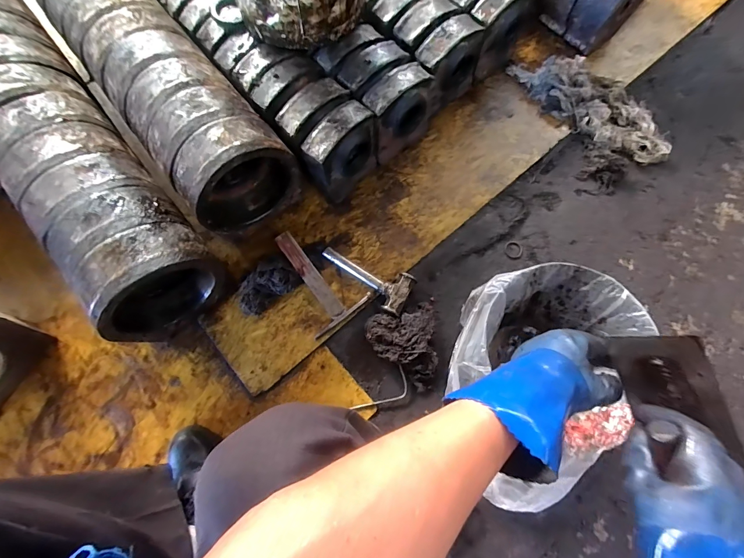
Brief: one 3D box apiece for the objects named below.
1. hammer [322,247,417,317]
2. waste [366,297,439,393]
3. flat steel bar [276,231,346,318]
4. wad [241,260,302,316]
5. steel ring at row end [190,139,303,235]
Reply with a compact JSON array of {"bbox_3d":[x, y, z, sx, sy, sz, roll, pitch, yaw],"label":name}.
[{"bbox_3d":[-0.017,-0.005,0.762,0.210,0.033,0.095,27,76,8],"label":"hammer"},{"bbox_3d":[0.075,0.136,0.720,0.160,0.041,0.162,-15,77,-3],"label":"waste"},{"bbox_3d":[-0.135,-0.009,0.764,0.038,0.016,0.212,-34,85,-21],"label":"flat steel bar"},{"bbox_3d":[-0.230,0.013,0.753,0.137,0.044,0.083,-36,77,-10],"label":"wad"},{"bbox_3d":[-0.262,-0.196,0.718,0.219,0.229,0.083,-37,77,-10],"label":"steel ring at row end"}]

